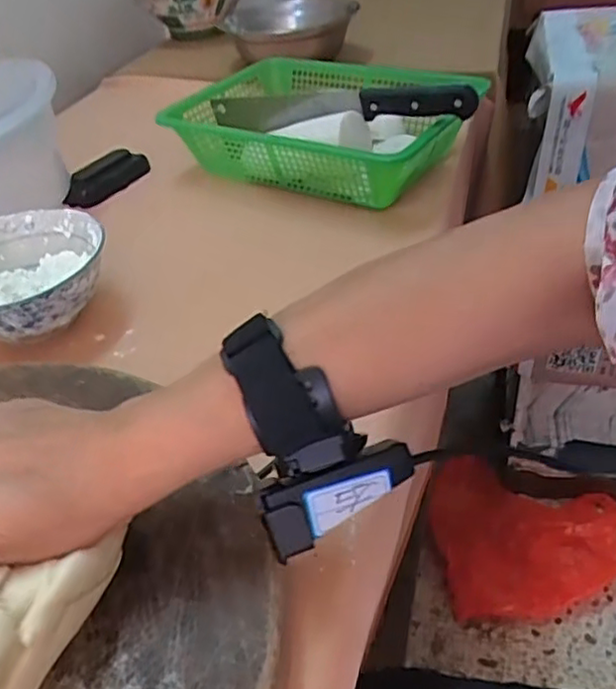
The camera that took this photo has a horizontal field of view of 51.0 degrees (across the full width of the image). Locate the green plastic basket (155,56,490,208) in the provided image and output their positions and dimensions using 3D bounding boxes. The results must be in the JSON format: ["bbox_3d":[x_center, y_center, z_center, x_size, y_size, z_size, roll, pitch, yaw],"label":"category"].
[{"bbox_3d":[0.010,-0.234,0.713,0.308,0.081,0.230,23,46,32],"label":"green plastic basket"}]

